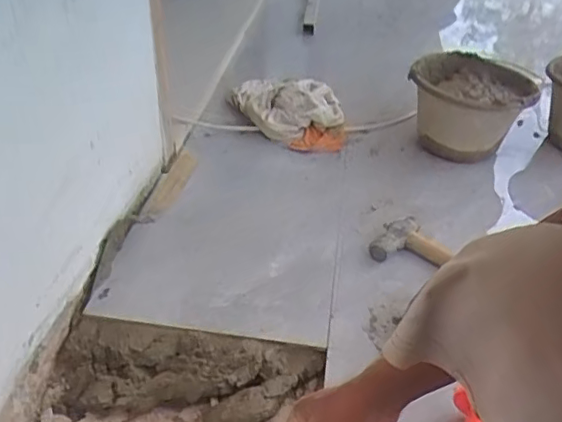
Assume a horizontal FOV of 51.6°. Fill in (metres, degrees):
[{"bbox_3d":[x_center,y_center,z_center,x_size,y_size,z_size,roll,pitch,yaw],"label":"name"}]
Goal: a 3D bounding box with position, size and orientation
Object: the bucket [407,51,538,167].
[{"bbox_3d":[0.395,-0.215,1.242,0.232,0.164,0.232,2,37,-1],"label":"bucket"}]

